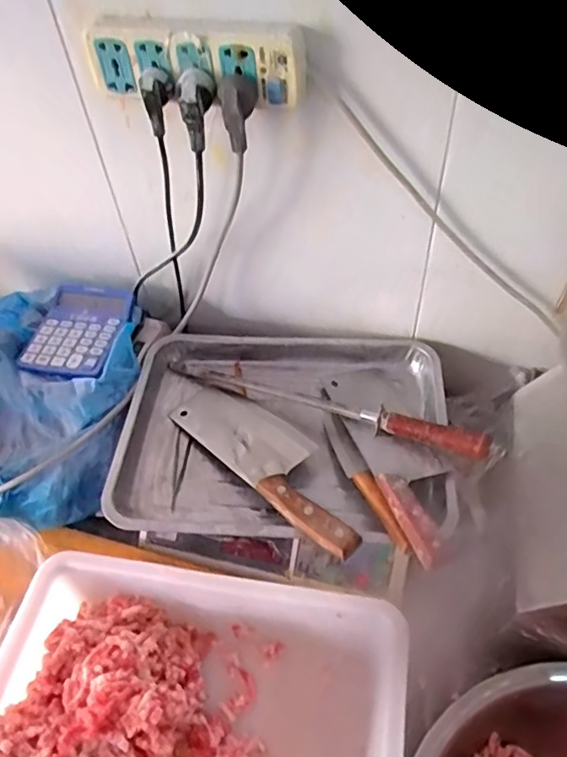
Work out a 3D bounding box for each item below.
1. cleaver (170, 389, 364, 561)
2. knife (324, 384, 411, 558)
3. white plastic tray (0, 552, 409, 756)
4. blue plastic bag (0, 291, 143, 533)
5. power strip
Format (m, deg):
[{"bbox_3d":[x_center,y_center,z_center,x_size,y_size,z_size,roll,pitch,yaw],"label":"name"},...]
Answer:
[{"bbox_3d":[-0.017,0.097,0.671,0.104,0.027,0.313,-31,42,-20],"label":"cleaver"},{"bbox_3d":[0.080,0.094,0.664,0.025,0.029,0.258,-16,37,-9],"label":"knife"},{"bbox_3d":[-0.084,0.342,0.525,0.364,0.132,0.284,5,52,8],"label":"white plastic tray"},{"bbox_3d":[-0.321,0.031,0.765,0.250,0.137,0.314,7,52,9],"label":"blue plastic bag"},{"bbox_3d":[-0.086,-0.309,0.549,0.217,0.071,0.043,13,53,14],"label":"power strip"}]

